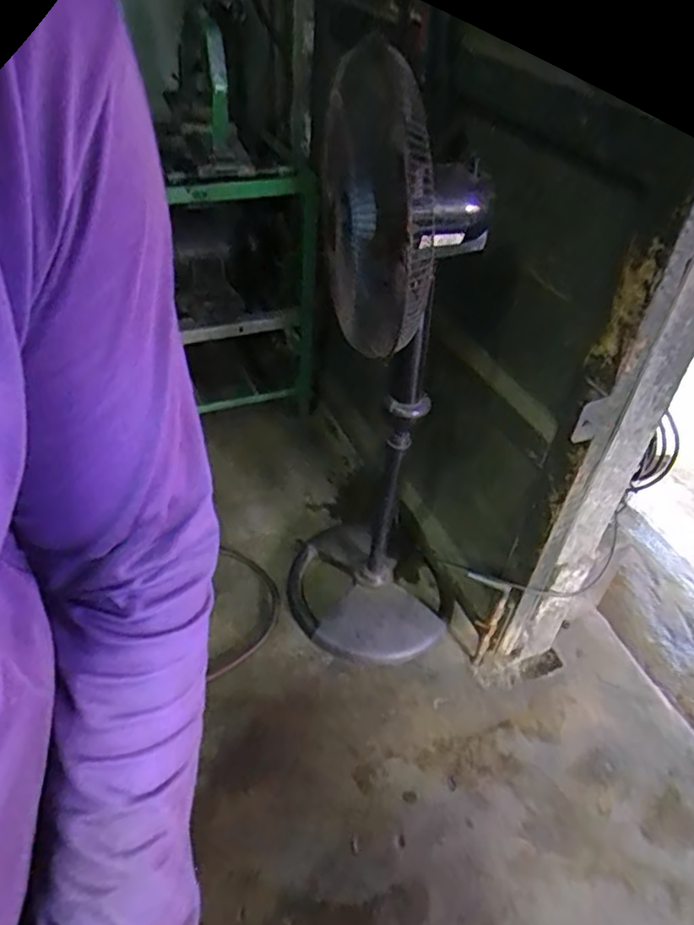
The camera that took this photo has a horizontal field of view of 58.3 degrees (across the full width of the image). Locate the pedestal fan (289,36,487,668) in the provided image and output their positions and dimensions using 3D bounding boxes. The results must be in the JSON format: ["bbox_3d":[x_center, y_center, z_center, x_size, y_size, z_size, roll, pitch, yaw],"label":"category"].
[{"bbox_3d":[0.085,-0.067,1.158,0.348,1.131,0.330,8,42,2],"label":"pedestal fan"}]

